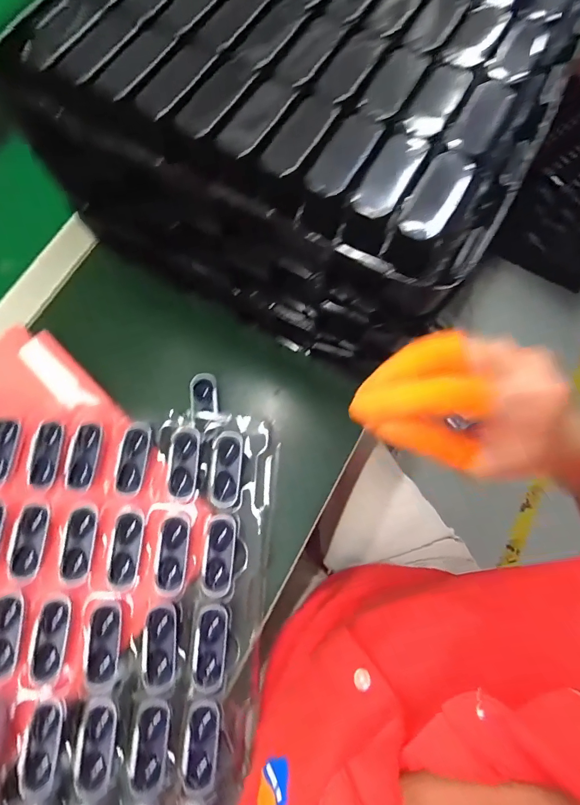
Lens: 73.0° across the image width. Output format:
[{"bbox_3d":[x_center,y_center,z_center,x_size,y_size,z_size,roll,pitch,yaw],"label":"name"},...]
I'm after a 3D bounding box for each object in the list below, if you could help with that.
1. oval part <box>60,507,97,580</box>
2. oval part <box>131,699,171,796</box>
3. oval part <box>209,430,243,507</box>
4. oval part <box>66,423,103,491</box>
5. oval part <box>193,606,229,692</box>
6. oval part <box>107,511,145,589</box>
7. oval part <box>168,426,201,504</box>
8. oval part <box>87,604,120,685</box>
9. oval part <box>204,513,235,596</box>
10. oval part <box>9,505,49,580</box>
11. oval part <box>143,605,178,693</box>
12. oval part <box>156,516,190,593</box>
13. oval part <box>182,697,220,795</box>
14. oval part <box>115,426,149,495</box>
[{"bbox_3d":[-0.172,0.113,0.317,0.021,0.004,0.054,3,75,0],"label":"oval part"},{"bbox_3d":[-0.104,0.259,0.295,0.023,0.012,0.054,3,75,0],"label":"oval part"},{"bbox_3d":[-0.054,0.057,0.338,0.025,0.006,0.063,3,75,0],"label":"oval part"},{"bbox_3d":[-0.176,0.045,0.334,0.023,0.006,0.056,3,75,0],"label":"oval part"},{"bbox_3d":[-0.063,0.193,0.313,0.023,0.012,0.059,4,75,0],"label":"oval part"},{"bbox_3d":[-0.133,0.119,0.319,0.024,0.004,0.056,3,75,0],"label":"oval part"},{"bbox_3d":[-0.090,0.052,0.334,0.025,0.004,0.063,1,75,-1],"label":"oval part"},{"bbox_3d":[-0.144,0.185,0.301,0.020,0.006,0.054,2,75,0],"label":"oval part"},{"bbox_3d":[-0.058,0.126,0.324,0.022,0.008,0.063,3,75,0],"label":"oval part"},{"bbox_3d":[-0.212,0.112,0.318,0.023,0.006,0.055,0,75,-1],"label":"oval part"},{"bbox_3d":[-0.102,0.192,0.308,0.024,0.007,0.061,2,82,-17],"label":"oval part"},{"bbox_3d":[-0.095,0.123,0.318,0.021,0.004,0.056,4,75,0],"label":"oval part"},{"bbox_3d":[-0.067,0.260,0.302,0.025,0.017,0.059,3,75,0],"label":"oval part"},{"bbox_3d":[-0.135,0.049,0.334,0.022,0.004,0.055,3,75,0],"label":"oval part"}]

